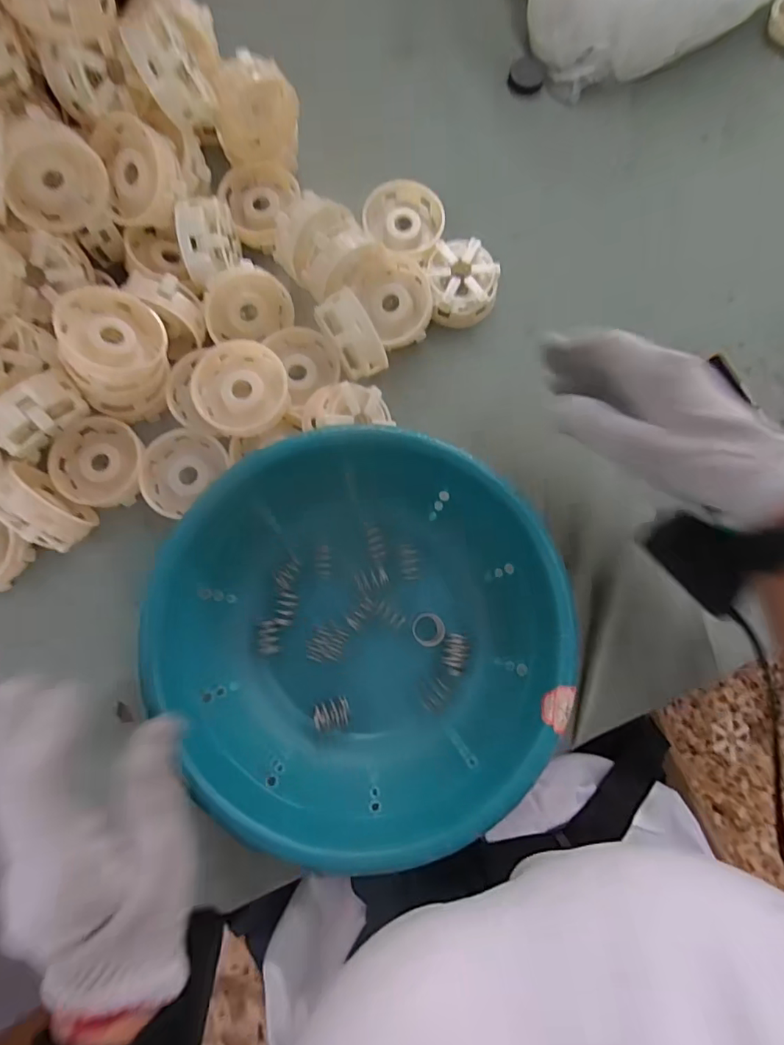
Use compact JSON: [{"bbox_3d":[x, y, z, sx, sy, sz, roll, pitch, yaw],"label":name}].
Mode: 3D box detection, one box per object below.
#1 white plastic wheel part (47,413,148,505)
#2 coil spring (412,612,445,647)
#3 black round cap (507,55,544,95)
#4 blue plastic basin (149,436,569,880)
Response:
[{"bbox_3d":[-0.222,-0.048,0.409,0.069,0.027,0.066,0,79,-2],"label":"white plastic wheel part"},{"bbox_3d":[0.029,0.081,0.404,0.022,0.023,0.024,5,79,-1],"label":"coil spring"},{"bbox_3d":[0.130,-0.429,0.509,0.032,0.006,0.041,22,79,2],"label":"black round cap"},{"bbox_3d":[-0.018,0.078,0.369,0.252,0.091,0.247,0,79,-2],"label":"blue plastic basin"}]

